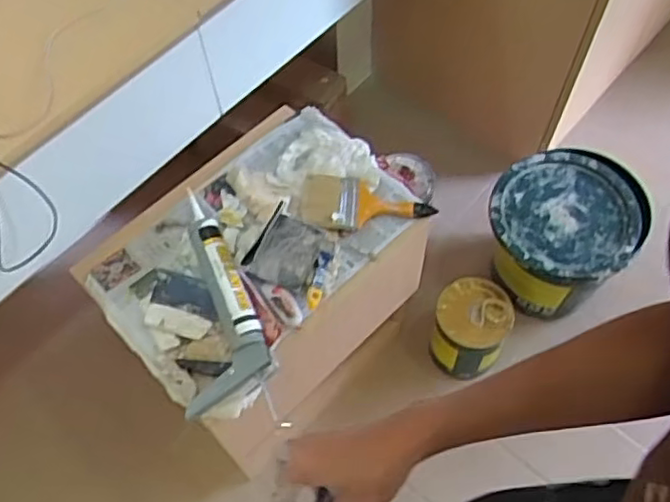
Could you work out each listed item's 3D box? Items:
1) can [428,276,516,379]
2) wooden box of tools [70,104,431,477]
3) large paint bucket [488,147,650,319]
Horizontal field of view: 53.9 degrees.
[{"bbox_3d":[0.291,0.169,1.424,0.156,0.182,0.157,-1,62,2],"label":"can"},{"bbox_3d":[-0.117,0.069,1.299,0.364,0.538,0.558,34,68,19],"label":"wooden box of tools"},{"bbox_3d":[0.466,-0.021,1.422,0.276,0.285,0.280,39,70,20],"label":"large paint bucket"}]

